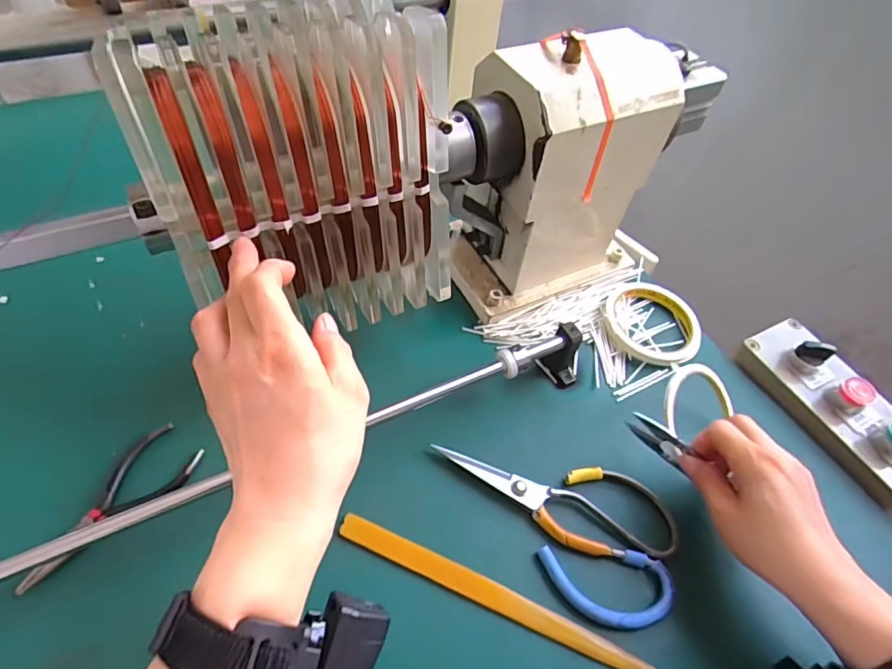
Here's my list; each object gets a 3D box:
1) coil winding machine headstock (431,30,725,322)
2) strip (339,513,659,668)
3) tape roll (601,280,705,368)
[{"bbox_3d":[0.106,-0.137,0.455,0.265,0.214,0.109,-16,57,-16],"label":"coil winding machine headstock"},{"bbox_3d":[0.031,0.177,0.343,0.224,0.007,0.015,22,54,11],"label":"strip"},{"bbox_3d":[0.198,-0.014,0.490,0.088,0.013,0.092,3,54,-4],"label":"tape roll"}]

